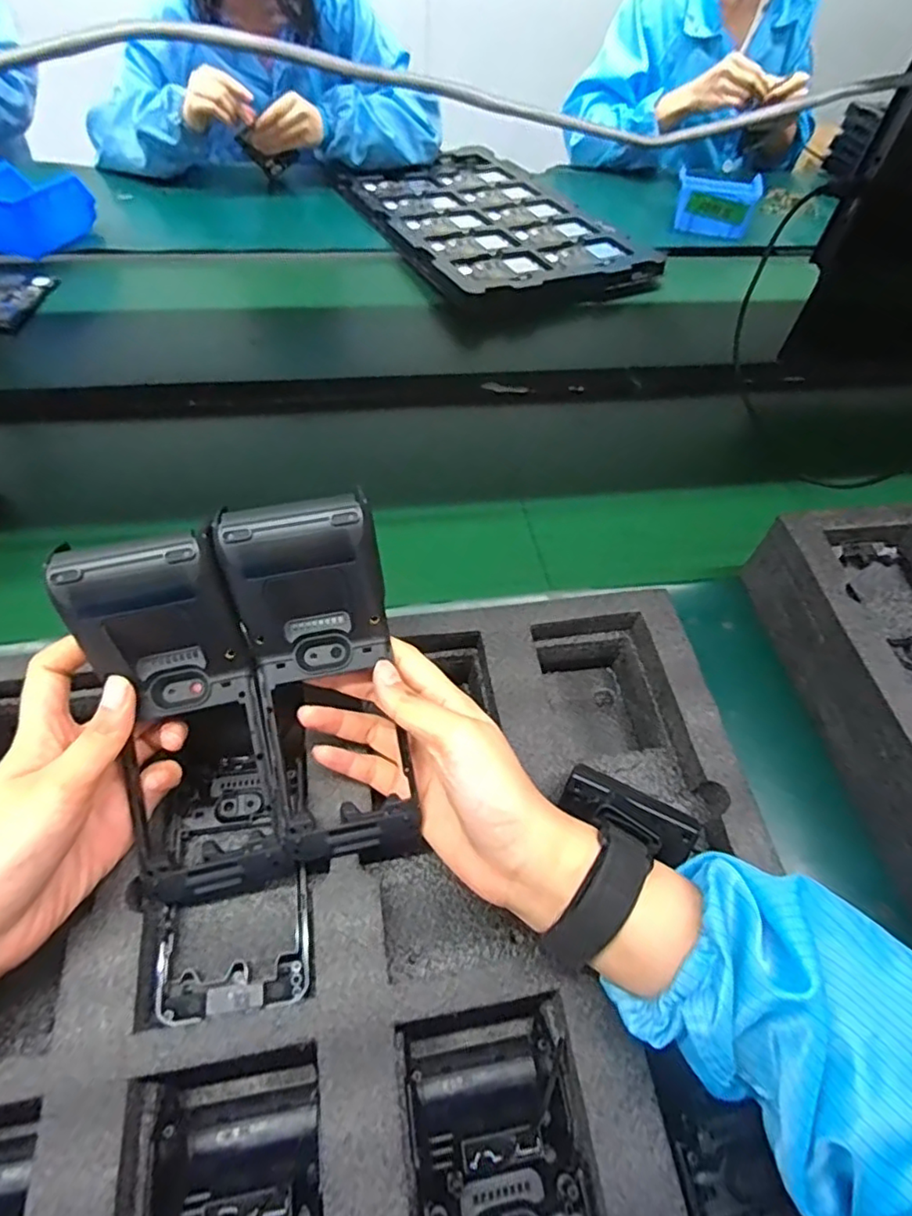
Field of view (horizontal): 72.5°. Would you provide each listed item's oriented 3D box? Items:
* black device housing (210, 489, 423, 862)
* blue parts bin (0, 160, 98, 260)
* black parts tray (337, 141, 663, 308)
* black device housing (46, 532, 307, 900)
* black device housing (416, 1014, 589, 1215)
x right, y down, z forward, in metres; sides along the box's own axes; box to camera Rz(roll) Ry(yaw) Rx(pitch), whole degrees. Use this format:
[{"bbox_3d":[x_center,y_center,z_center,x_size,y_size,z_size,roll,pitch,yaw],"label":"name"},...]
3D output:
[{"bbox_3d":[-0.070,0.037,0.319,0.074,0.184,0.037,-5,13,-9],"label":"black device housing"},{"bbox_3d":[-0.566,-0.515,0.819,0.142,0.080,0.099,3,53,-2],"label":"blue parts bin"},{"bbox_3d":[0.038,-0.612,0.965,0.327,0.027,0.520,-22,58,-19],"label":"black parts tray"},{"bbox_3d":[-0.133,0.058,0.312,0.086,0.188,0.041,-19,14,-18],"label":"black device housing"},{"bbox_3d":[0.027,0.295,0.276,0.070,0.048,0.175,-5,54,-8],"label":"black device housing"}]

